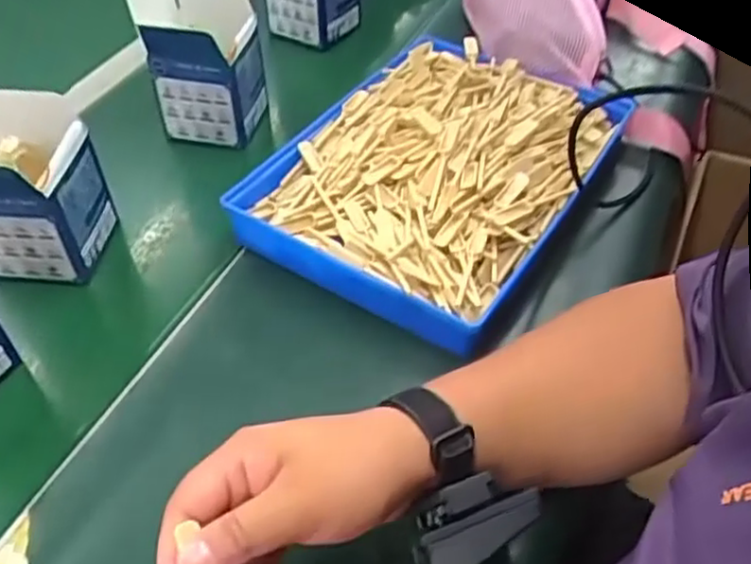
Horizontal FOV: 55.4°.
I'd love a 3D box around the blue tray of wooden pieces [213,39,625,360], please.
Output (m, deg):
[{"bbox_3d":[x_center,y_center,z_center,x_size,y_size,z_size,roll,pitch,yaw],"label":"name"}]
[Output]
[{"bbox_3d":[0.059,-0.102,0.599,0.218,0.052,0.306,26,53,21],"label":"blue tray of wooden pieces"}]

